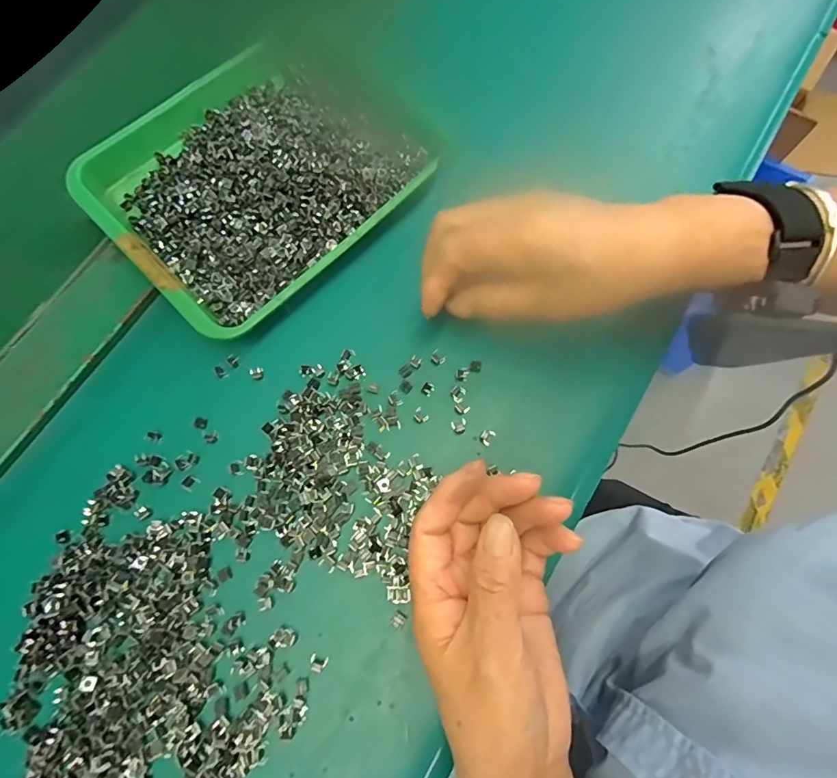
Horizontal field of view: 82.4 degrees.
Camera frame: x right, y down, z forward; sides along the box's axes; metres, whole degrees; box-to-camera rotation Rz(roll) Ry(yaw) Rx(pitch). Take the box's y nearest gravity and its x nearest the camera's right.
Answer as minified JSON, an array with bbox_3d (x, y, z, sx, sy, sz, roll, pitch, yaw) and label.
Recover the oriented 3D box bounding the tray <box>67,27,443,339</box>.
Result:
[{"bbox_3d":[-0.105,-0.153,0.327,0.210,0.030,0.176,-44,76,-11],"label":"tray"}]

